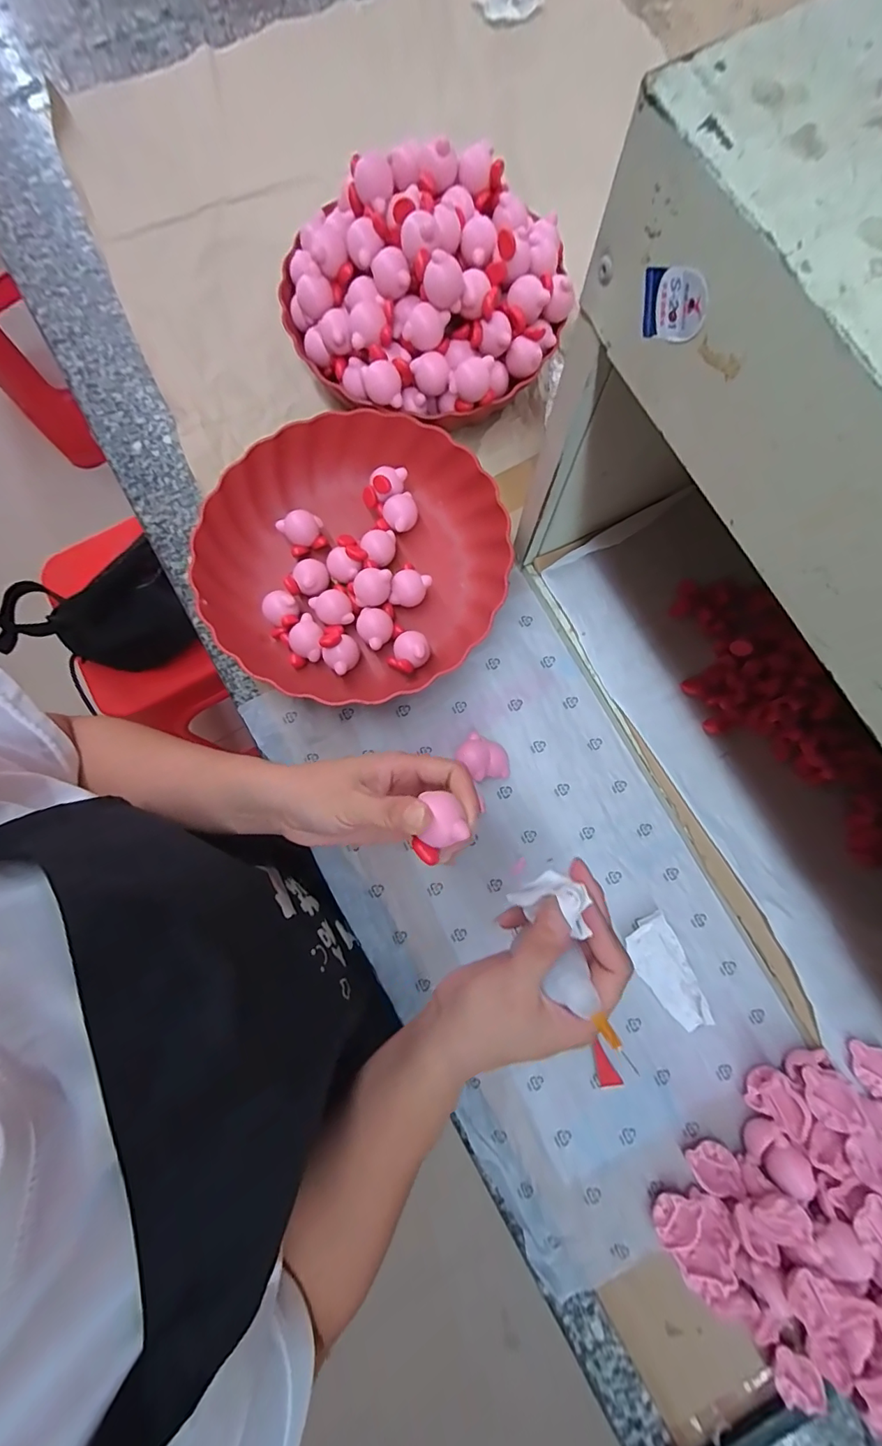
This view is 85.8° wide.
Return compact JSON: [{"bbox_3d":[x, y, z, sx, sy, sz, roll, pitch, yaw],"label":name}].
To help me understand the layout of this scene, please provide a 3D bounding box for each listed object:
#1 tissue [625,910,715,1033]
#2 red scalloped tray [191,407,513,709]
[{"bbox_3d":[0.164,0.183,0.346,0.037,0.014,0.080,-22,81,-3],"label":"tissue"},{"bbox_3d":[-0.070,-0.130,0.386,0.225,0.050,0.234,38,83,6],"label":"red scalloped tray"}]

